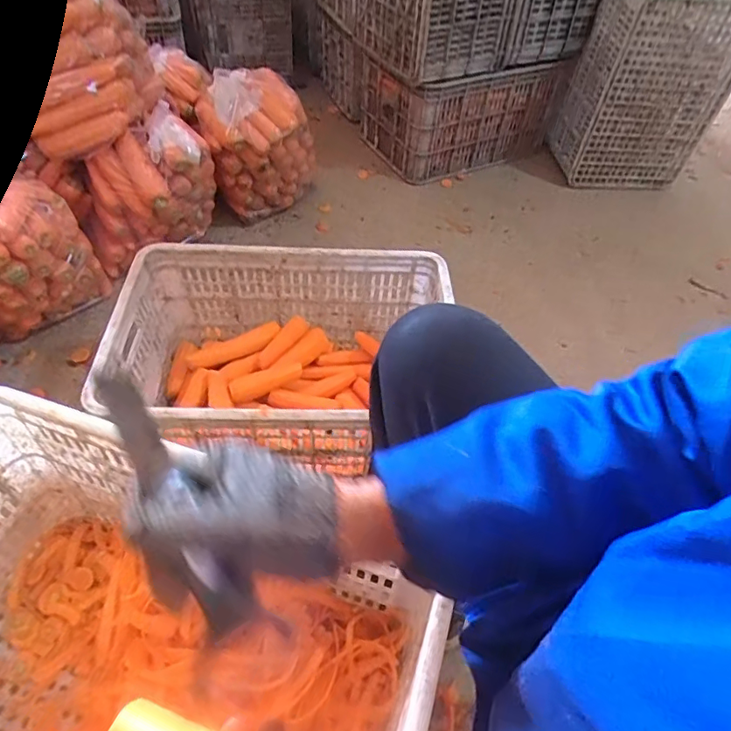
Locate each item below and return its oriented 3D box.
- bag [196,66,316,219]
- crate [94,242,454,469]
[{"bbox_3d":[-0.274,-0.574,1.382,0.281,0.313,0.212,-3,51,-8],"label":"bag"},{"bbox_3d":[-0.130,0.003,0.907,0.513,0.245,0.365,2,51,-4],"label":"crate"}]

